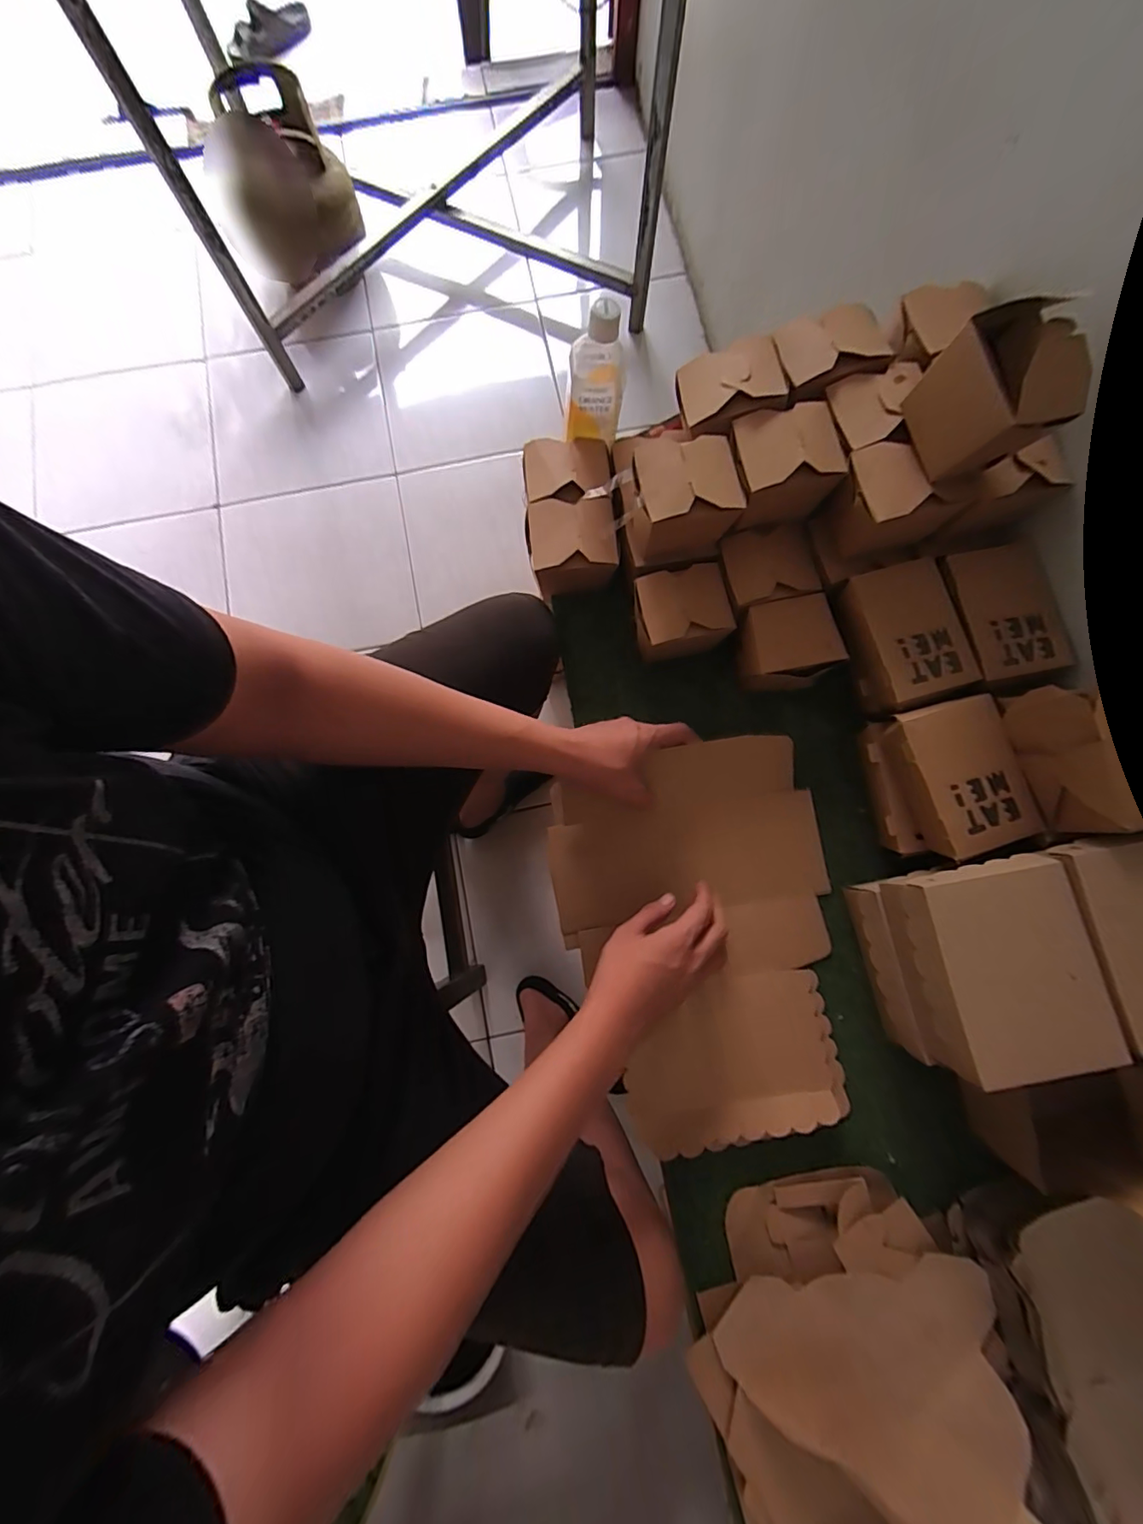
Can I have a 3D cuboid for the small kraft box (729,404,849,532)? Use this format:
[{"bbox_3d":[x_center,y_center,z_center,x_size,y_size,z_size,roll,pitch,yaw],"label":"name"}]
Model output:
[{"bbox_3d":[0.215,-0.301,0.542,0.092,0.075,0.081,-10,79,-2],"label":"small kraft box"}]

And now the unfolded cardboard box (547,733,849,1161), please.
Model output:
[{"bbox_3d":[0.152,0.192,0.582,0.302,0.041,0.411,-11,79,-2],"label":"unfolded cardboard box"}]

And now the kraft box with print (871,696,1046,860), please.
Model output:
[{"bbox_3d":[0.393,0.018,0.542,0.101,0.062,0.149,-14,79,-3],"label":"kraft box with print"}]

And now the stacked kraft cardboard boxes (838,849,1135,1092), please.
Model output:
[{"bbox_3d":[0.371,0.187,0.504,0.140,0.135,0.174,-13,79,-3],"label":"stacked kraft cardboard boxes"}]

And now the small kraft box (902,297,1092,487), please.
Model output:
[{"bbox_3d":[0.366,-0.313,0.444,0.087,0.107,0.096,-10,79,-2],"label":"small kraft box"}]

